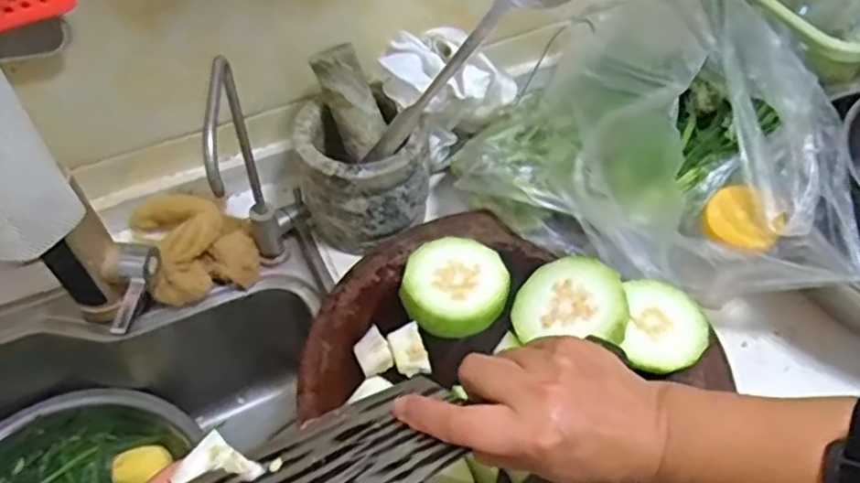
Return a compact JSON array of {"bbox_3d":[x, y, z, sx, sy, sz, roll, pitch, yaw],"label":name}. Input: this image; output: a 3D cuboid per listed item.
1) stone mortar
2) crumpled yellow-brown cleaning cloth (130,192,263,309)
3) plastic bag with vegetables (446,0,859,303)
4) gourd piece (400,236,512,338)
[{"bbox_3d":[-0.071,-0.072,0.736,0.134,0.124,0.119,22,55,15],"label":"stone mortar"},{"bbox_3d":[-0.251,-0.001,0.744,0.113,0.050,0.122,-20,55,-15],"label":"crumpled yellow-brown cleaning cloth"},{"bbox_3d":[0.224,-0.125,0.684,0.353,0.146,0.292,9,53,6],"label":"plastic bag with vegetables"},{"bbox_3d":[0.024,0.042,0.659,0.097,0.023,0.096,0,52,-1],"label":"gourd piece"}]

